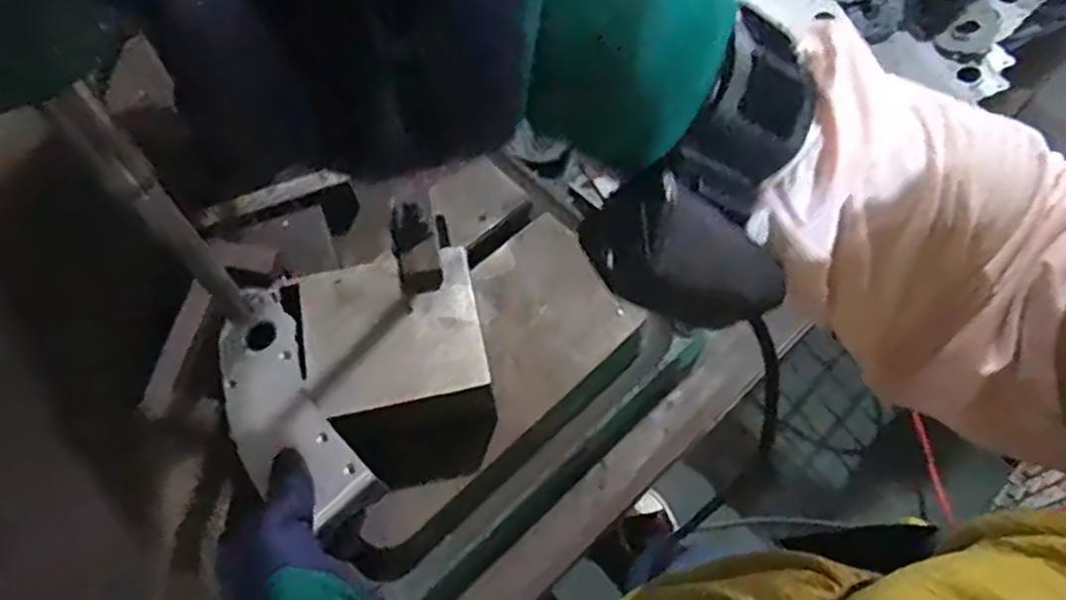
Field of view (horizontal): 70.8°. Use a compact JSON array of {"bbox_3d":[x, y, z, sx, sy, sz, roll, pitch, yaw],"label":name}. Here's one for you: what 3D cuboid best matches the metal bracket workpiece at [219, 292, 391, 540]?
[{"bbox_3d":[-0.173,0.074,0.510,0.069,0.013,0.178,-33,66,-13],"label":"metal bracket workpiece"}]

